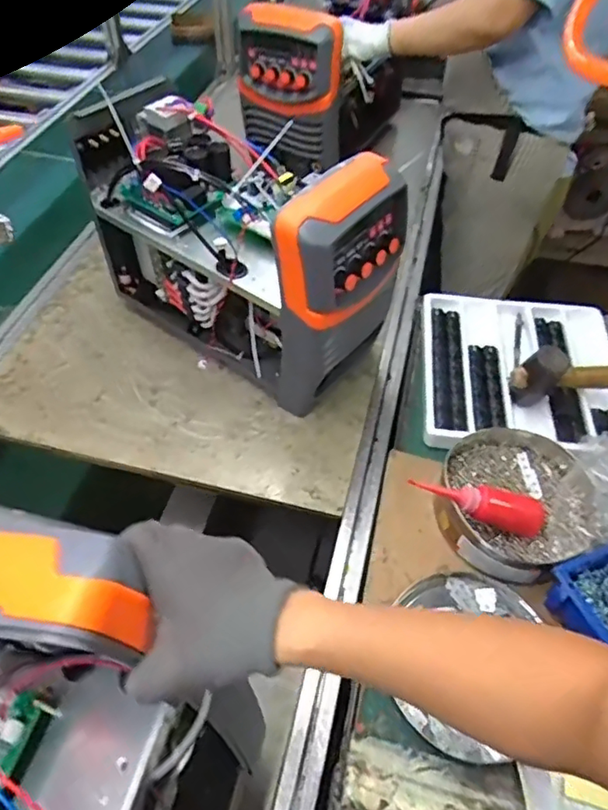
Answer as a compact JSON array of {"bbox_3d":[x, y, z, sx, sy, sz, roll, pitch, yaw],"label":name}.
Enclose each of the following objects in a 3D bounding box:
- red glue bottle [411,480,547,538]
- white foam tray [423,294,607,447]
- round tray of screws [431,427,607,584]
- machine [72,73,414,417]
[{"bbox_3d":[0.211,0.114,0.686,0.172,0.040,0.048,21,97,-7],"label":"red glue bottle"},{"bbox_3d":[0.340,-0.051,0.883,0.306,0.058,0.315,3,54,7],"label":"white foam tray"},{"bbox_3d":[0.266,0.118,0.720,0.197,0.076,0.197,1,52,-1],"label":"round tray of screws"},{"bbox_3d":[-0.105,-0.233,0.837,0.469,0.345,0.193,31,57,21],"label":"machine"}]

